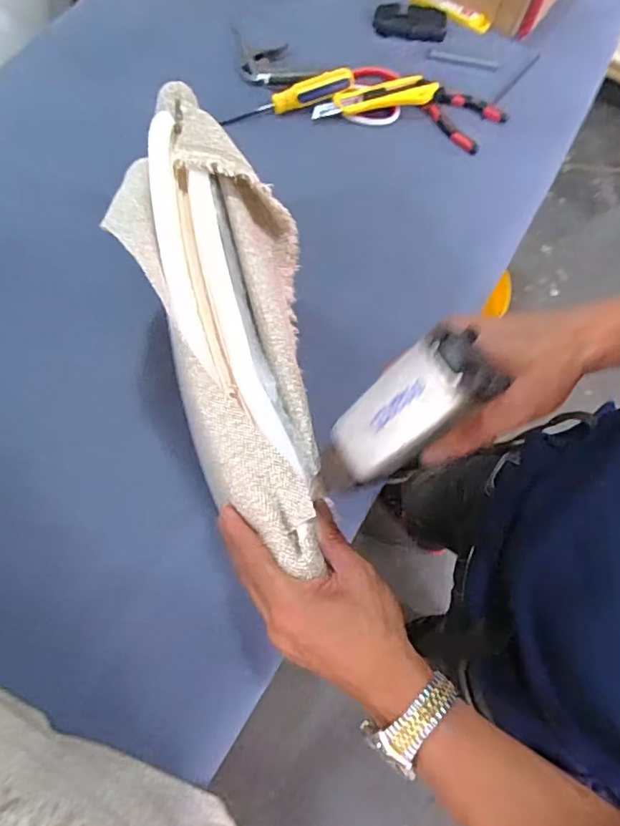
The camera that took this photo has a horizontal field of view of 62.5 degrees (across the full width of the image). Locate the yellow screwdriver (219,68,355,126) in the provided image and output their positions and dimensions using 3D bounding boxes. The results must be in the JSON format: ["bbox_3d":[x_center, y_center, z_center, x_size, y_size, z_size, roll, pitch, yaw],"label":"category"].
[{"bbox_3d":[-0.031,-0.433,0.702,0.188,0.023,0.030,-18,70,5],"label":"yellow screwdriver"}]

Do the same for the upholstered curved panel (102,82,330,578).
[{"bbox_3d":[-0.062,-0.081,0.389,0.126,0.077,0.390,-14,73,-7],"label":"upholstered curved panel"}]

